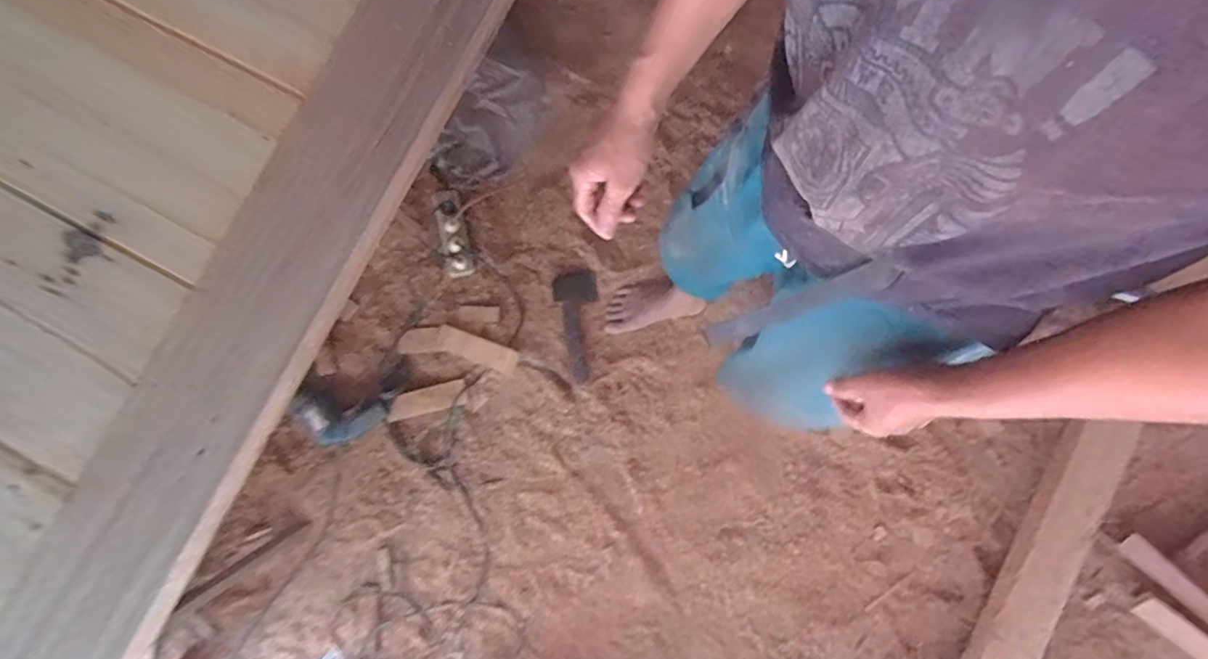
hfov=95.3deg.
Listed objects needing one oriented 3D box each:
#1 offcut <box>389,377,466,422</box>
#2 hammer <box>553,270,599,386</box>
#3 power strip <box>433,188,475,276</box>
[{"bbox_3d":[-0.419,0.168,1.306,0.182,0.010,0.057,-15,96,-11],"label":"offcut"},{"bbox_3d":[-0.055,-0.010,1.345,0.104,0.033,0.264,-10,83,-1],"label":"hammer"},{"bbox_3d":[-0.360,-0.229,1.319,0.065,0.043,0.203,-10,100,-2],"label":"power strip"}]

